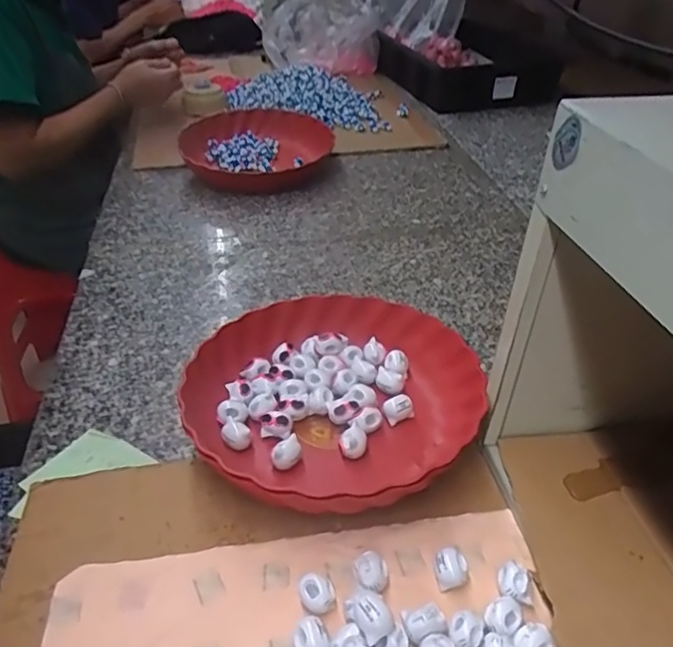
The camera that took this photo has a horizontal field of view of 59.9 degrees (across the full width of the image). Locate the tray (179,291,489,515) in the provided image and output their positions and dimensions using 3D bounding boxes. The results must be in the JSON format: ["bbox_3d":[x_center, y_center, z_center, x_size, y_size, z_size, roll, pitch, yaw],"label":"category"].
[{"bbox_3d":[-0.008,0.056,0.501,0.238,0.055,0.222,-25,43,-27],"label":"tray"}]

